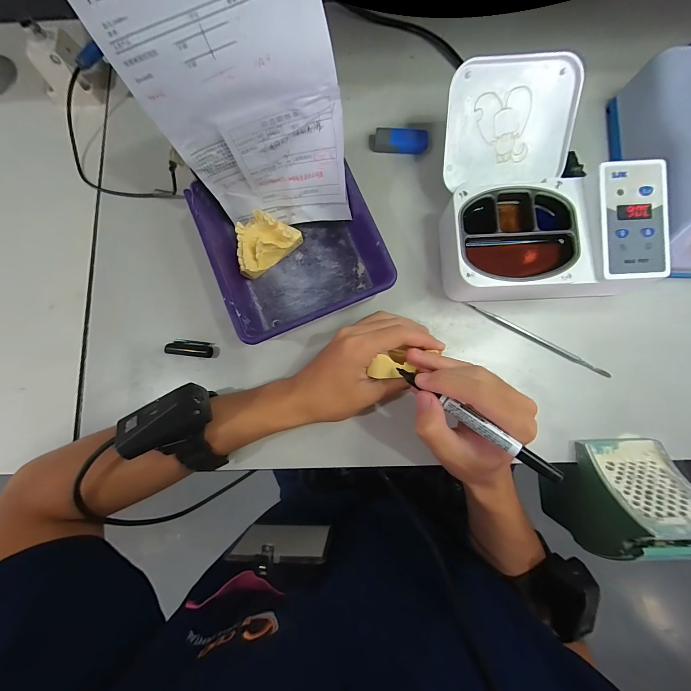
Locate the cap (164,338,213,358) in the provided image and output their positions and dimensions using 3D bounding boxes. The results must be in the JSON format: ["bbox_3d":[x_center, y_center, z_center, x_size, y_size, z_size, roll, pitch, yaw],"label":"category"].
[{"bbox_3d":[-0.171,0.003,0.324,0.047,0.015,0.018,7,83,3],"label":"cap"}]

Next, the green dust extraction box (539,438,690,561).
[{"bbox_3d":[0.279,0.149,0.295,0.079,0.132,0.104,-4,83,1],"label":"green dust extraction box"}]

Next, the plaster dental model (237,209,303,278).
[{"bbox_3d":[-0.091,-0.113,0.324,0.073,0.032,0.048,-40,84,-3],"label":"plaster dental model"}]

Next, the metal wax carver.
[{"bbox_3d":[0.209,-0.006,0.319,0.168,0.007,0.008,28,85,5],"label":"metal wax carver"}]

